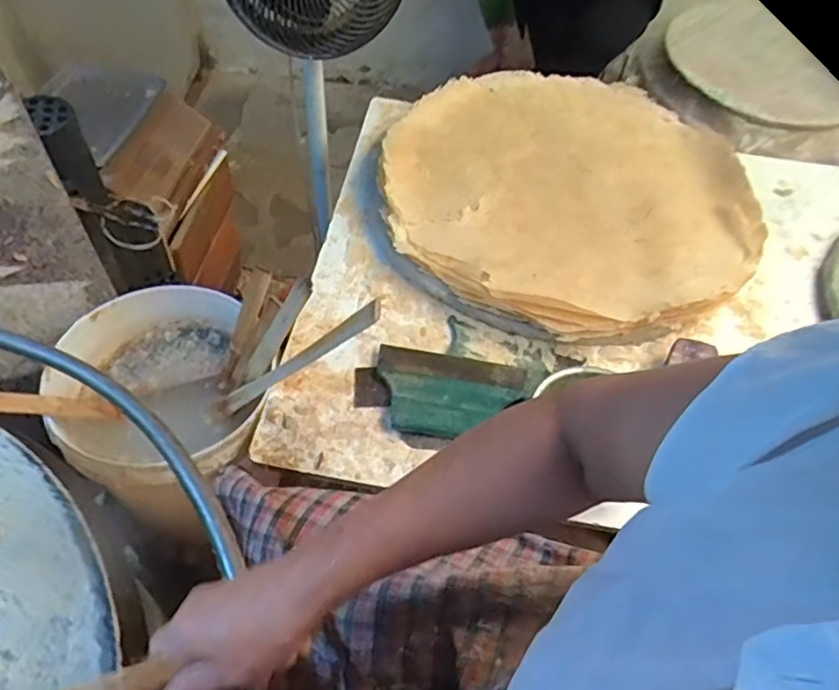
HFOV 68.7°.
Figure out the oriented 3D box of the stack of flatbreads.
[{"bbox_3d":[0.248,-0.265,1.010,0.577,0.071,0.581,24,56,13],"label":"stack of flatbreads"}]

